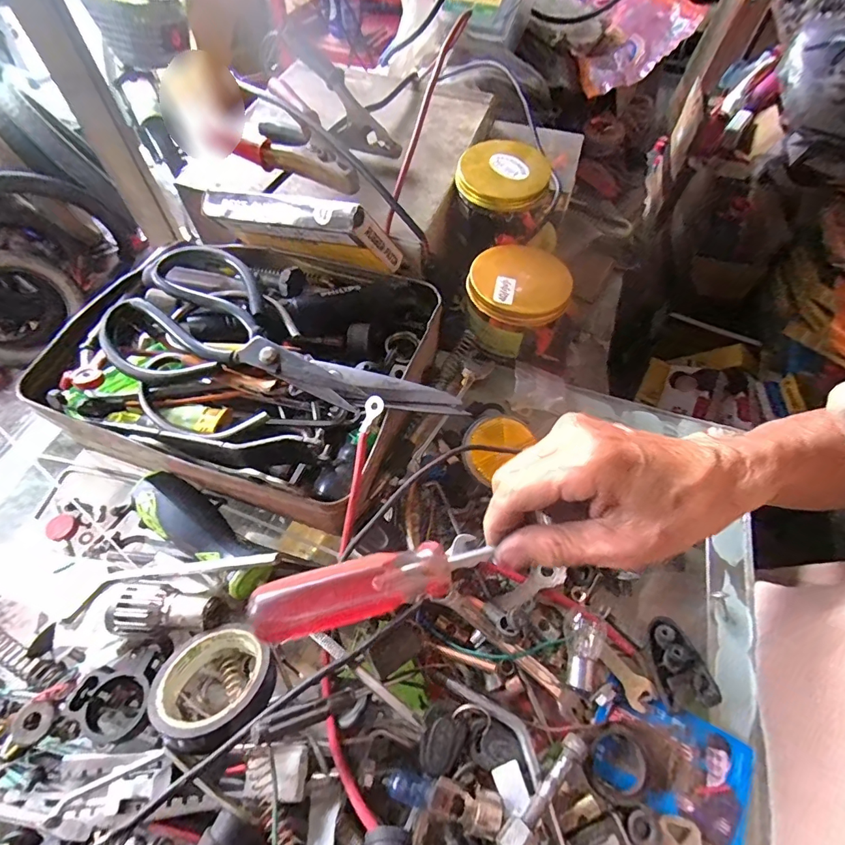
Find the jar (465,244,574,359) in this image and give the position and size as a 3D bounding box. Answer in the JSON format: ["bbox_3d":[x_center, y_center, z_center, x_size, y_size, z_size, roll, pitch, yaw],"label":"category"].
[{"bbox_3d":[0.080,-0.105,0.378,0.079,0.050,0.078,1,60,-3],"label":"jar"}]

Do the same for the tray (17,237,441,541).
[{"bbox_3d":[-0.108,-0.047,0.324,0.254,0.069,0.212,19,61,8],"label":"tray"}]

